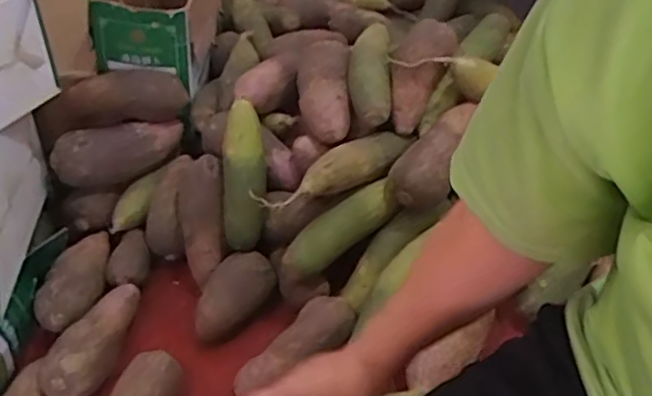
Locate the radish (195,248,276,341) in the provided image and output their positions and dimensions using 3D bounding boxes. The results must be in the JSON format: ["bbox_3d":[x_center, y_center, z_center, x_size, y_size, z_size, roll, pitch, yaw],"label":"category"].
[{"bbox_3d":[-0.118,0.125,0.828,0.055,0.068,0.122,34,55,32],"label":"radish"}]

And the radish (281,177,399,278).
[{"bbox_3d":[0.014,0.036,0.811,0.169,0.045,0.045,-30,50,-25],"label":"radish"}]

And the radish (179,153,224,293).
[{"bbox_3d":[-0.161,0.028,0.854,0.063,0.060,0.167,-2,86,-1],"label":"radish"}]

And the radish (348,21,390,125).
[{"bbox_3d":[0.059,-0.167,0.874,0.052,0.047,0.170,1,44,4],"label":"radish"}]

